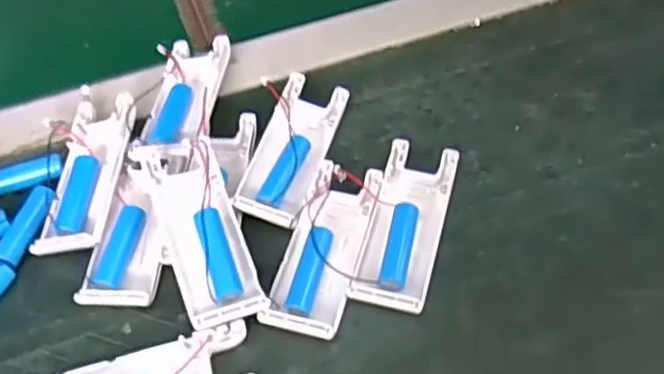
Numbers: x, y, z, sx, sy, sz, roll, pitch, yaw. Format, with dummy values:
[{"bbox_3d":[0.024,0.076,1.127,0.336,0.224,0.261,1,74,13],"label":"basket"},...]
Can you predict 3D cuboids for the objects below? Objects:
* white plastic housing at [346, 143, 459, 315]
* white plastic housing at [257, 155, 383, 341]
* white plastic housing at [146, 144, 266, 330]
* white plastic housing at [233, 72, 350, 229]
[{"bbox_3d":[0.041,0.020,0.380,0.039,0.013,0.102,11,55,13],"label":"white plastic housing"},{"bbox_3d":[-0.004,0.030,0.374,0.039,0.014,0.103,11,55,13],"label":"white plastic housing"},{"bbox_3d":[-0.069,0.022,0.367,0.040,0.018,0.106,-20,66,-10],"label":"white plastic housing"},{"bbox_3d":[-0.023,-0.023,0.413,0.038,0.017,0.105,12,55,14],"label":"white plastic housing"}]

